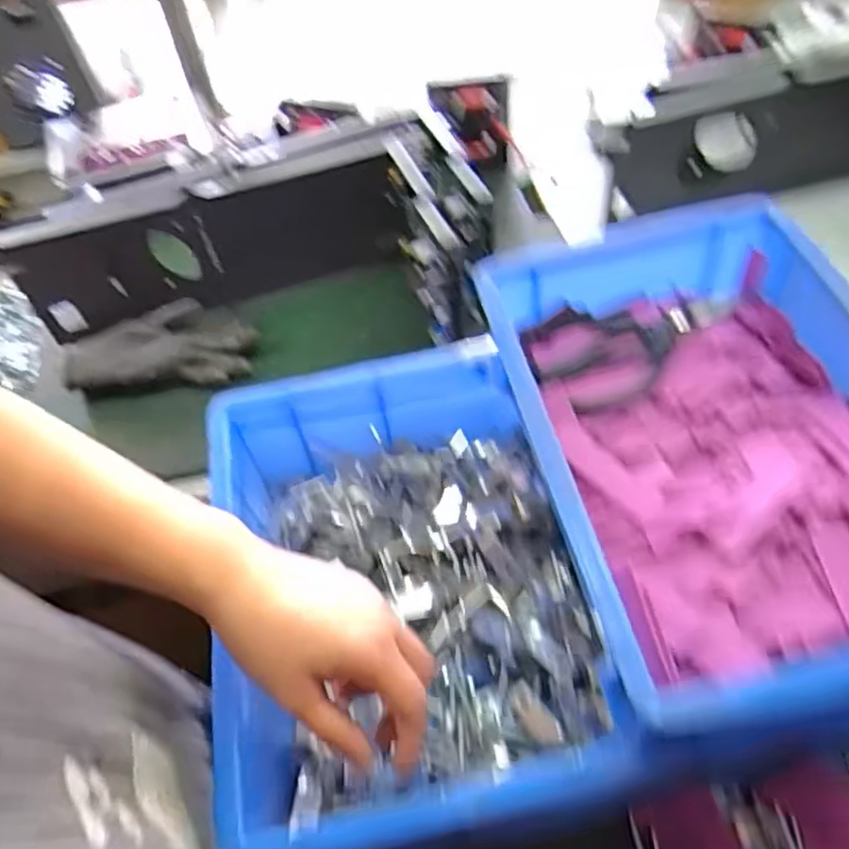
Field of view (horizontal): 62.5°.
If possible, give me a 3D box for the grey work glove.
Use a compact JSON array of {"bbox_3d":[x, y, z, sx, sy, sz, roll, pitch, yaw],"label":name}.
[{"bbox_3d":[-0.268,-0.083,0.720,0.189,0.030,0.096,-4,52,3],"label":"grey work glove"}]

